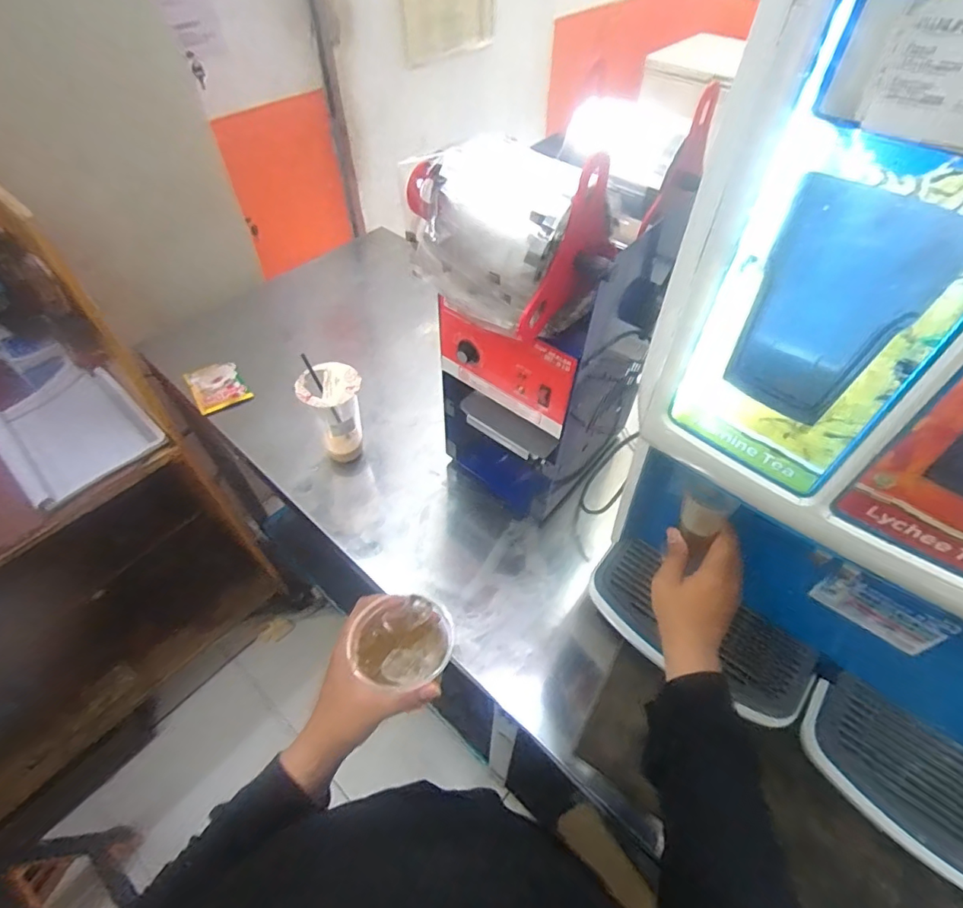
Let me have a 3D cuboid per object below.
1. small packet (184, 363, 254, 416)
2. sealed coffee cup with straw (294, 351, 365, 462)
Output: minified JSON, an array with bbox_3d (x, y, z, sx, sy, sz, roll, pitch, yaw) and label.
[{"bbox_3d":[-0.482,-0.128,0.929,0.085,0.025,0.100,-29,57,-21],"label":"small packet"},{"bbox_3d":[-0.227,-0.057,0.811,0.090,0.162,0.088,-17,53,-13],"label":"sealed coffee cup with straw"}]

